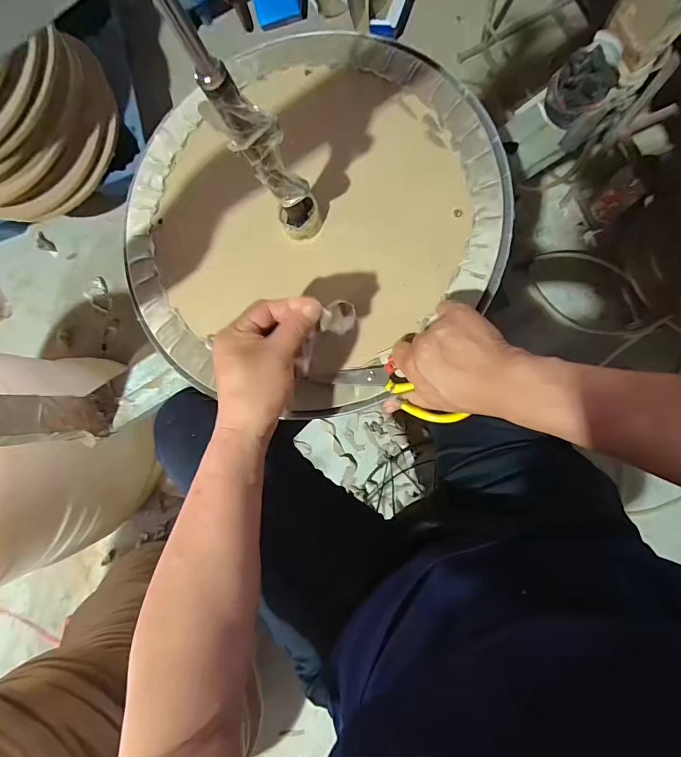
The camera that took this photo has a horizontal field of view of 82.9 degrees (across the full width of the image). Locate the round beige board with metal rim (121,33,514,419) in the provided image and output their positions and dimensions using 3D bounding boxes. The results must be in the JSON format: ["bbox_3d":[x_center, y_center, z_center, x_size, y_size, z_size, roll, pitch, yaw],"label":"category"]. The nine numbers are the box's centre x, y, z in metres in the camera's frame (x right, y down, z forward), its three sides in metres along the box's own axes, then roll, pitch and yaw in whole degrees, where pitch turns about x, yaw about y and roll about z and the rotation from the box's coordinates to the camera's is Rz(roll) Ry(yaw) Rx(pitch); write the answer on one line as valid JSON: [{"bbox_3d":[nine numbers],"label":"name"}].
[{"bbox_3d":[-0.053,-0.200,0.467,0.452,0.044,0.443,-1,86,9],"label":"round beige board with metal rim"}]

